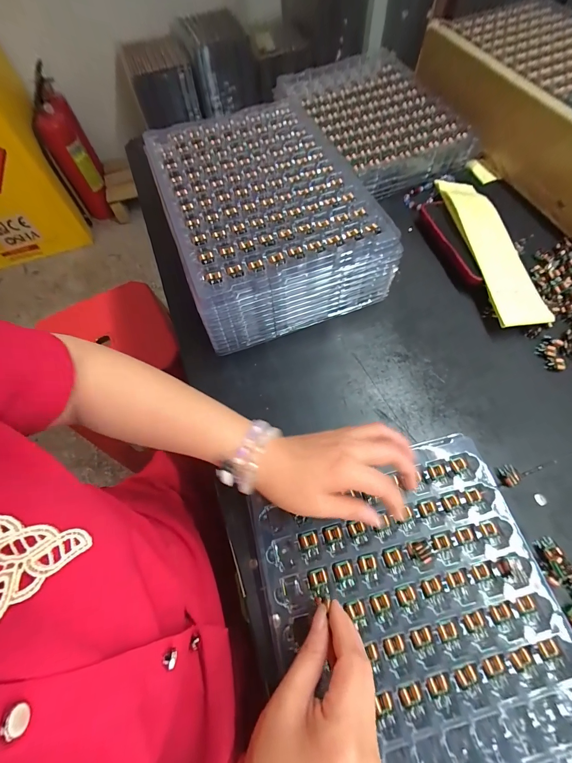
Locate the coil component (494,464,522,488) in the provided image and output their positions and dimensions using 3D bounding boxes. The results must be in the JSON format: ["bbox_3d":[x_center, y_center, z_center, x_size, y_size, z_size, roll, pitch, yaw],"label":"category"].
[{"bbox_3d":[0.228,0.097,0.326,0.017,0.011,0.021,-12,64,-3],"label":"coil component"}]

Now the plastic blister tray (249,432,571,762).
[{"bbox_3d":[0.118,0.232,0.254,0.235,0.023,0.325,-14,64,-4],"label":"plastic blister tray"}]

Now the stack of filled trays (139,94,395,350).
[{"bbox_3d":[-0.038,-0.234,0.450,0.241,0.103,0.339,-20,65,-7],"label":"stack of filled trays"}]

